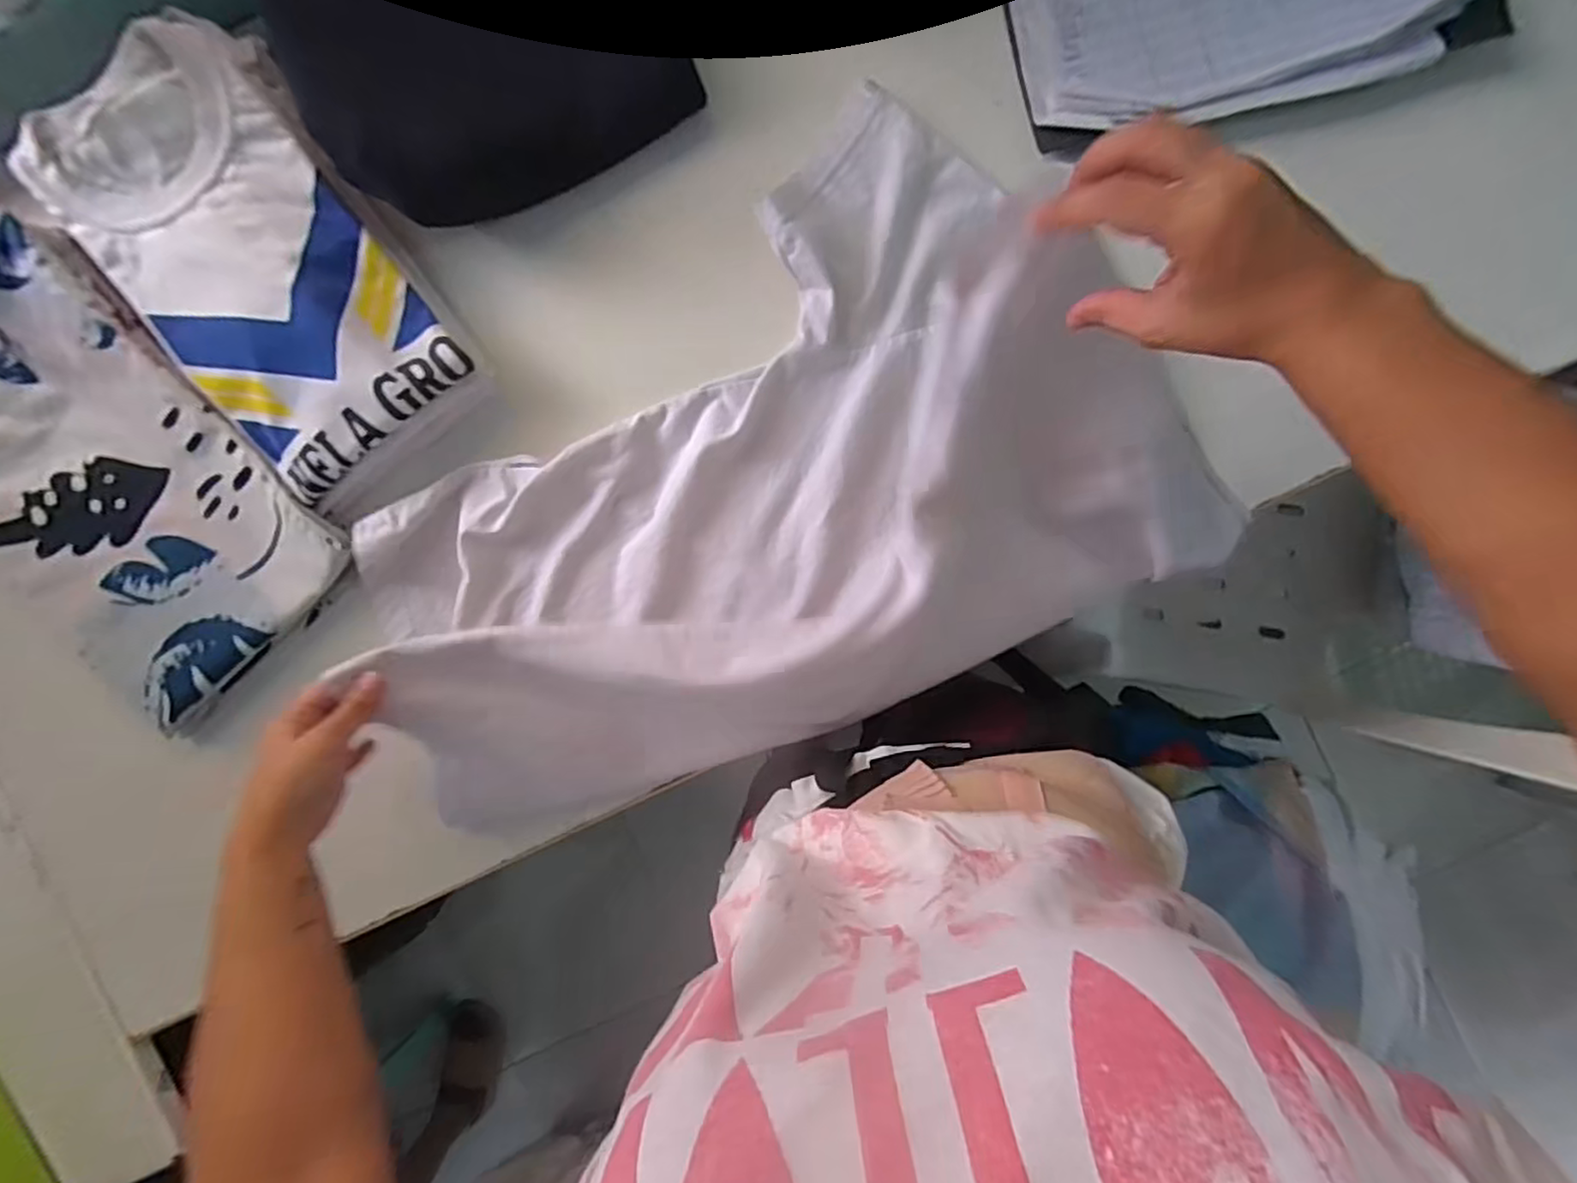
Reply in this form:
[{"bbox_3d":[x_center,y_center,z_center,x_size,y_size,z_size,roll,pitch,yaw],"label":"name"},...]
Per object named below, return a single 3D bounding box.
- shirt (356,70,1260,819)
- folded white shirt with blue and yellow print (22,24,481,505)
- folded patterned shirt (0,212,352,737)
[{"bbox_3d":[-0.044,-0.056,0.461,0.568,0.143,0.383,-31,91,2],"label":"shirt"},{"bbox_3d":[-0.383,-0.233,0.487,0.179,0.052,0.304,-38,91,2],"label":"folded white shirt with blue and yellow print"},{"bbox_3d":[-0.523,-0.088,0.508,0.347,0.031,0.219,45,92,-1],"label":"folded patterned shirt"}]

